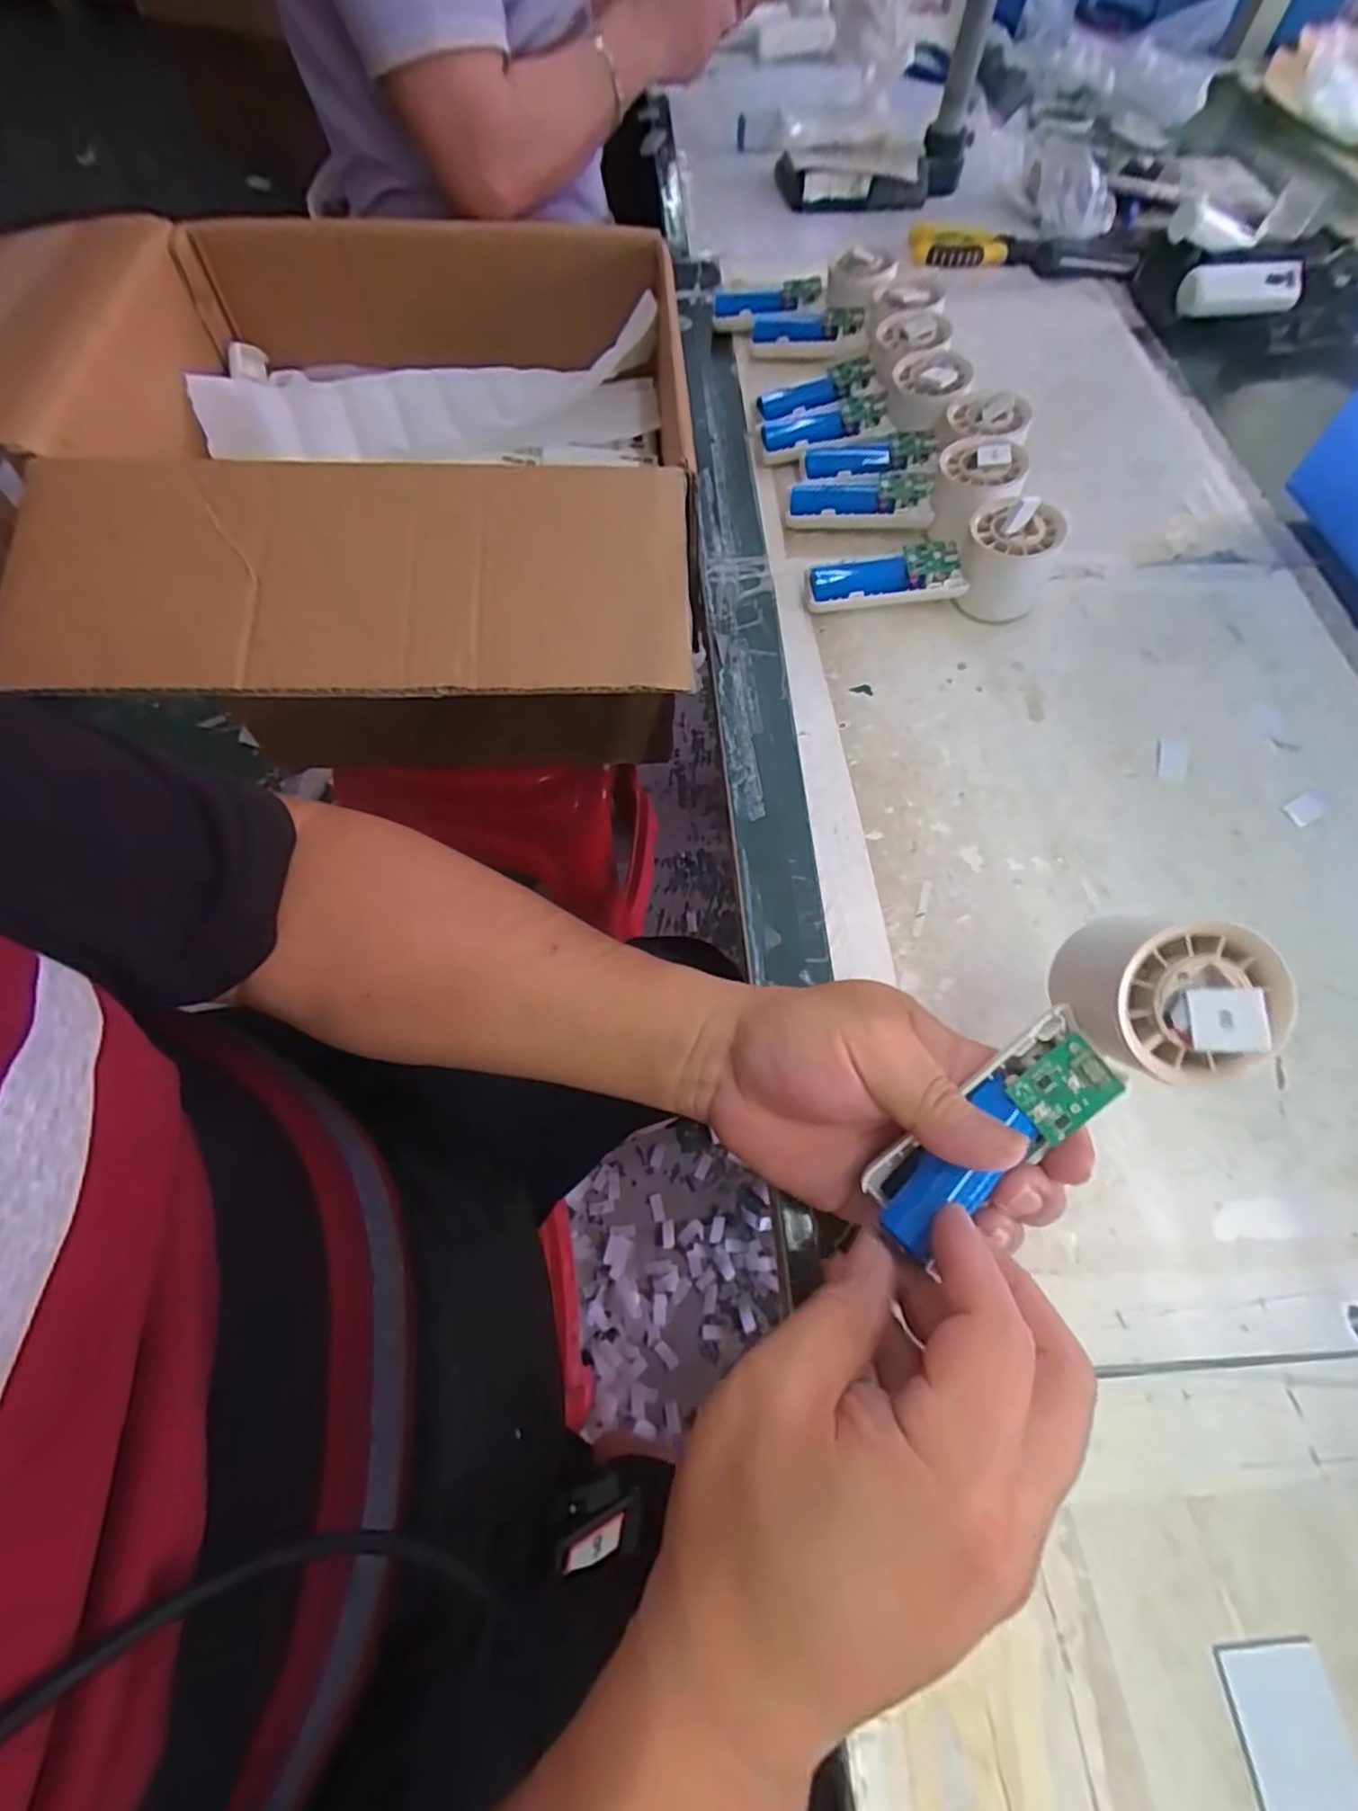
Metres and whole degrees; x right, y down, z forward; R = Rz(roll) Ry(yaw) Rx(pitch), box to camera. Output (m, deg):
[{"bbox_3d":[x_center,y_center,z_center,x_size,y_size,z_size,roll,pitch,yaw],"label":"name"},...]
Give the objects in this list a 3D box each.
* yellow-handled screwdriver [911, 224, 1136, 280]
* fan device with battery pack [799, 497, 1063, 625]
[{"bbox_3d":[0.339,-0.642,0.658,0.220,0.023,0.035,7,64,3],"label":"yellow-handled screwdriver"},{"bbox_3d":[0.173,-0.226,0.437,0.171,0.060,0.052,-1,64,-1],"label":"fan device with battery pack"}]

